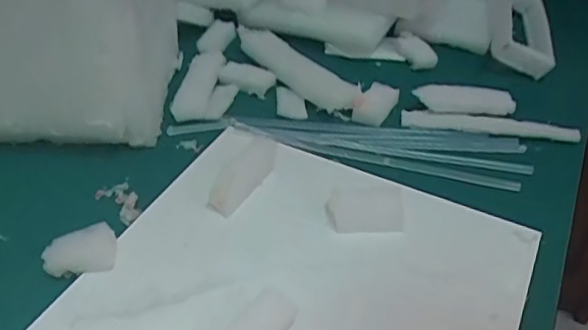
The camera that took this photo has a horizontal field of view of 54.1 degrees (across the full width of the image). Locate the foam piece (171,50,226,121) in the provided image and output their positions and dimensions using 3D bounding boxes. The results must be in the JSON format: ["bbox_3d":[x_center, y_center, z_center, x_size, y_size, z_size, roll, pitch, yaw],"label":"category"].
[{"bbox_3d":[-0.103,-0.088,0.626,0.036,0.010,0.122,4,40,6],"label":"foam piece"}]

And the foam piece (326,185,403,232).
[{"bbox_3d":[0.059,0.036,0.478,0.061,0.013,0.046,0,41,-3],"label":"foam piece"}]

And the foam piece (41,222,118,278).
[{"bbox_3d":[-0.160,0.063,0.430,0.049,0.023,0.028,0,41,-3],"label":"foam piece"}]

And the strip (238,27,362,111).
[{"bbox_3d":[-0.004,-0.110,0.640,0.039,0.030,0.183,-29,47,-30],"label":"strip"}]

